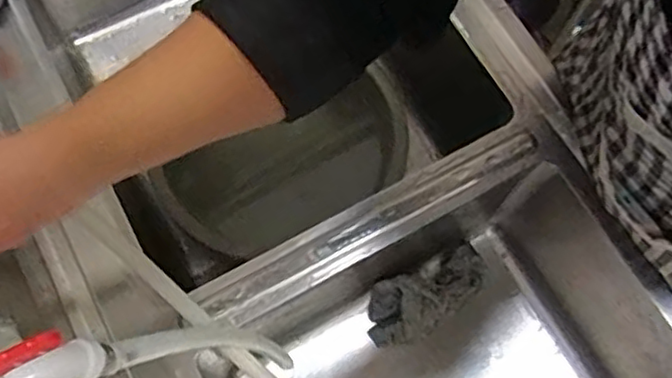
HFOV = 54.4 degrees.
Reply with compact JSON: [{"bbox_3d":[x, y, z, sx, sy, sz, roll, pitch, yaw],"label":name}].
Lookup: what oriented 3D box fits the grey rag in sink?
[{"bbox_3d":[0.119,0.140,0.848,0.171,0.052,0.084,-24,72,-10],"label":"grey rag in sink"}]

